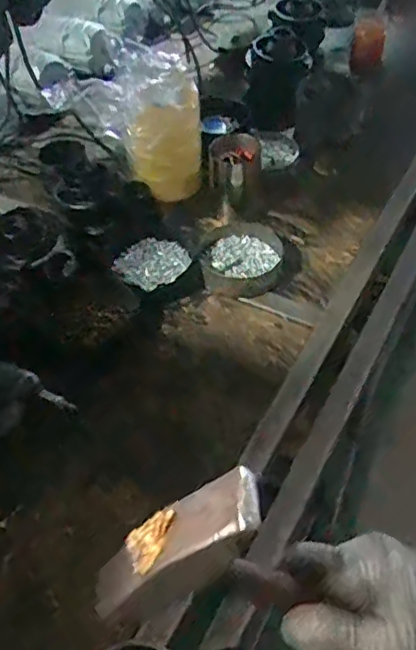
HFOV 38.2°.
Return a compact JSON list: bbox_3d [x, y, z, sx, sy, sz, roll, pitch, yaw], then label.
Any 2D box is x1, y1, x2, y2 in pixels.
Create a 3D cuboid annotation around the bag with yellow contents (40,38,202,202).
[{"bbox_3d":[-0.137,-0.353,1.044,0.238,0.223,0.099,-1,50,3],"label":"bag with yellow contents"}]

